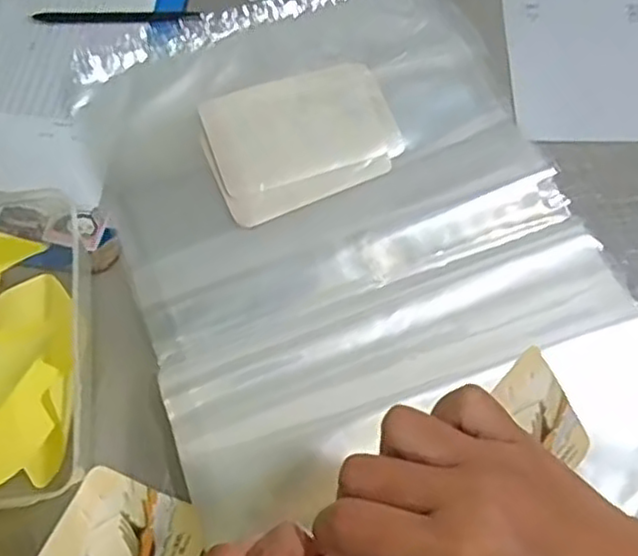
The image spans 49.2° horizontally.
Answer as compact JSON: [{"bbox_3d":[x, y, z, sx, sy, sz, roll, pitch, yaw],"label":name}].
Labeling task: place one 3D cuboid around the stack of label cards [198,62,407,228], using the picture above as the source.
[{"bbox_3d":[-0.012,-0.108,0.529,0.145,0.021,0.098,-24,70,-10],"label":"stack of label cards"}]

